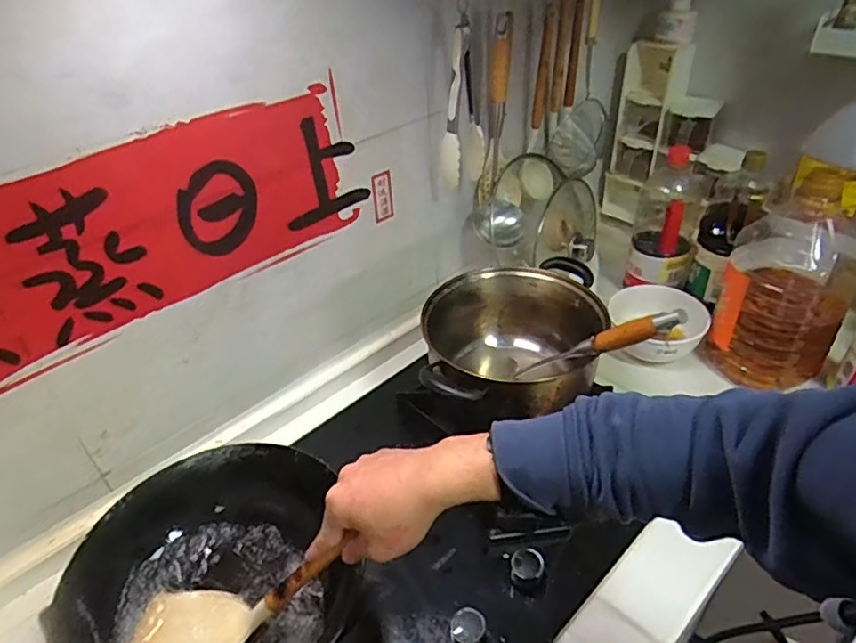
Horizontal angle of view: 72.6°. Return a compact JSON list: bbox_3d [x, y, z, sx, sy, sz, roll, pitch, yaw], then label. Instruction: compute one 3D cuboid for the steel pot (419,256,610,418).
[{"bbox_3d":[0.122,0.045,0.825,0.250,0.134,0.259,-2,37,2],"label":"steel pot"}]

